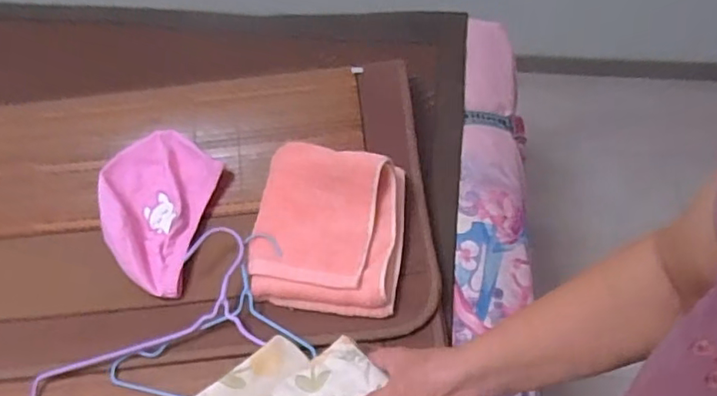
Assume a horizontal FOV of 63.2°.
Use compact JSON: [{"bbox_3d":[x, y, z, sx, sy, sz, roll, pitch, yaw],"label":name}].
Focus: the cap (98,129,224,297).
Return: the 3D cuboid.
[{"bbox_3d":[-0.260,0.011,0.728,0.144,0.055,0.192,11,55,10],"label":"cap"}]

